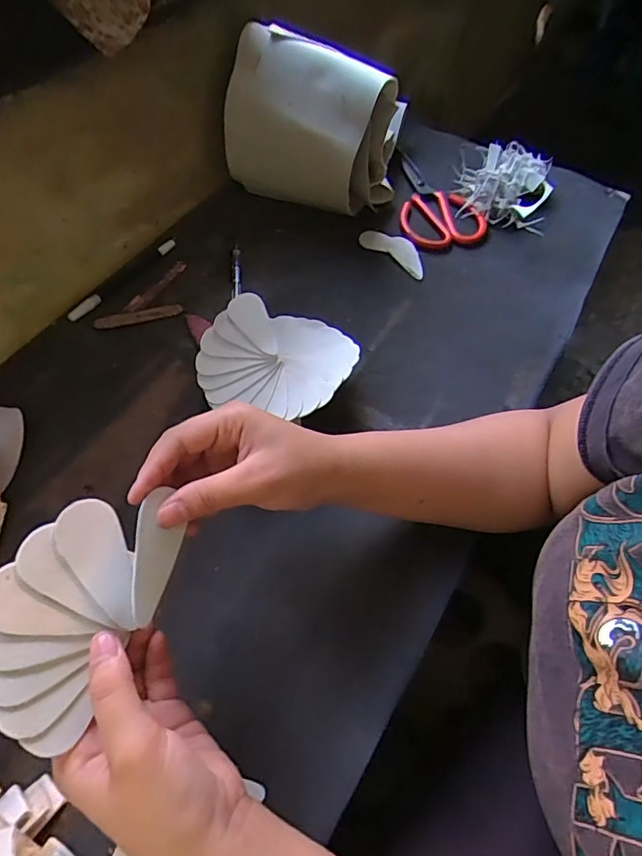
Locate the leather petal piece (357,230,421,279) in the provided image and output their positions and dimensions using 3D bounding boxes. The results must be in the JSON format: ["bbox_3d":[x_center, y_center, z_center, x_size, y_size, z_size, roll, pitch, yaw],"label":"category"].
[{"bbox_3d":[0.088,-0.209,0.601,0.092,0.005,0.040,35,62,19],"label":"leather petal piece"}]

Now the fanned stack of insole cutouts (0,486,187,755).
[{"bbox_3d":[-0.118,0.082,0.255,0.070,0.013,0.121,42,54,-20],"label":"fanned stack of insole cutouts"}]

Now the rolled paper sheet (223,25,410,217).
[{"bbox_3d":[-0.014,-0.330,0.583,0.185,0.163,0.070,25,59,14],"label":"rolled paper sheet"}]

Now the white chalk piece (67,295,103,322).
[{"bbox_3d":[-0.240,-0.123,0.527,0.009,0.009,0.038,34,61,18],"label":"white chalk piece"}]

